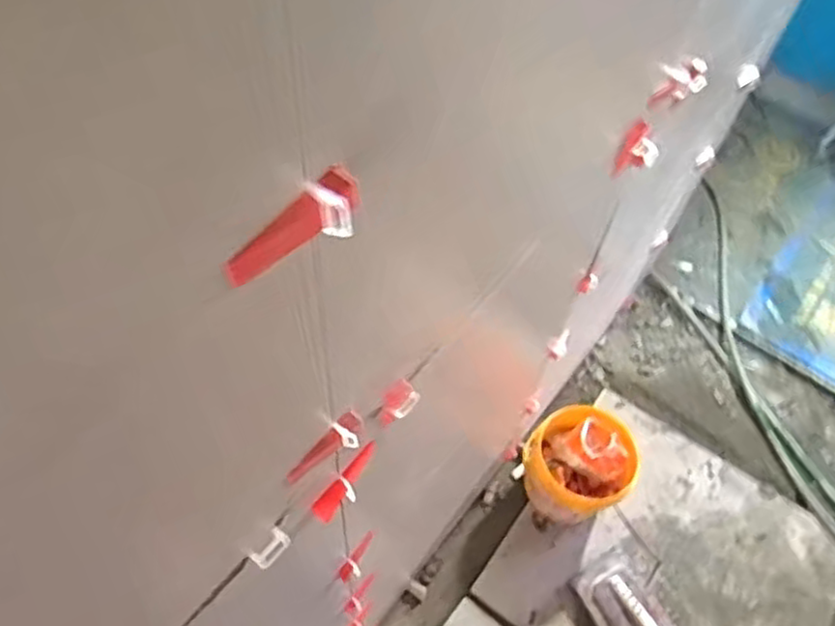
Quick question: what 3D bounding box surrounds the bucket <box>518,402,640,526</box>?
[{"bbox_3d":[0.399,0.375,1.765,0.223,0.227,0.237,2,57,-3],"label":"bucket"}]

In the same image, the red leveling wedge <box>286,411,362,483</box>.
[{"bbox_3d":[-0.073,0.105,0.556,0.071,0.017,0.015,-37,66,-24],"label":"red leveling wedge"}]

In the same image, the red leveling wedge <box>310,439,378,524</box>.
[{"bbox_3d":[-0.065,0.157,0.669,0.018,0.021,0.088,33,61,17],"label":"red leveling wedge"}]

